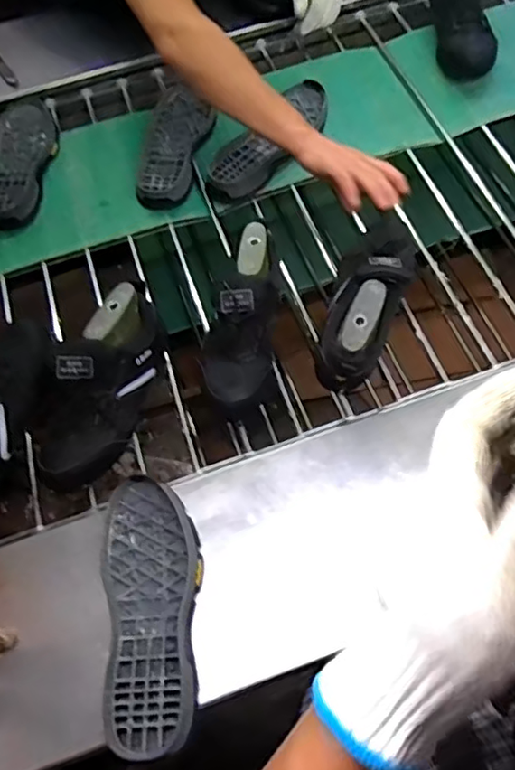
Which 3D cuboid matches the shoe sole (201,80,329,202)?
[{"bbox_3d":[0.021,-0.418,1.013,0.088,0.044,0.286,36,71,19],"label":"shoe sole"}]

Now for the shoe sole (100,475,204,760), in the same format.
[{"bbox_3d":[-0.114,0.237,0.640,0.107,0.034,0.277,-10,63,-2],"label":"shoe sole"}]

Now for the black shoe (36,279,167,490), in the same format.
[{"bbox_3d":[-0.198,-0.004,0.763,0.096,0.122,0.263,15,65,11],"label":"black shoe"}]

